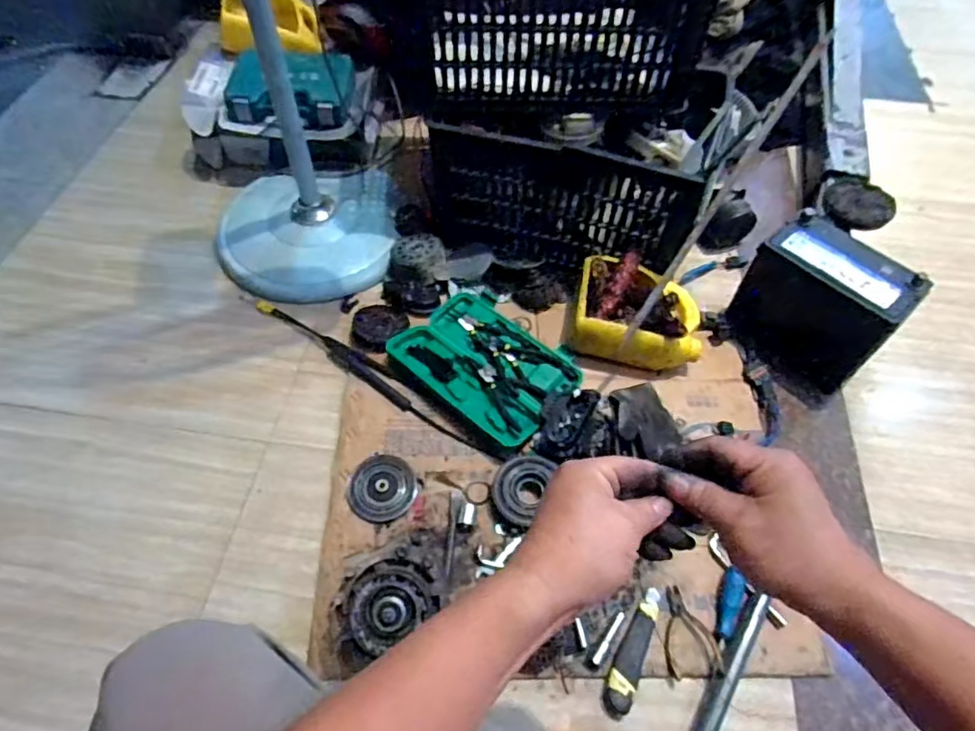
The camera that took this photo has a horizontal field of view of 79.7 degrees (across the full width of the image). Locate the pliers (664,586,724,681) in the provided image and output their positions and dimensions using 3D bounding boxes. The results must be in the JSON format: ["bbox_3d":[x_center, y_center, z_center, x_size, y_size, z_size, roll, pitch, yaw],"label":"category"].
[{"bbox_3d":[0.266,0.351,0.777,0.068,0.024,0.113,2,54,0],"label":"pliers"}]

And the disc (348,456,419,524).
[{"bbox_3d":[-0.162,0.185,0.897,0.102,0.021,0.104,1,54,-1],"label":"disc"}]

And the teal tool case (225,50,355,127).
[{"bbox_3d":[-0.412,-0.578,1.218,0.252,0.078,0.191,-2,56,-2],"label":"teal tool case"}]

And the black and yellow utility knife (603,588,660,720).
[{"bbox_3d":[0.192,0.372,0.769,0.035,0.028,0.162,23,57,14],"label":"black and yellow utility knife"}]

